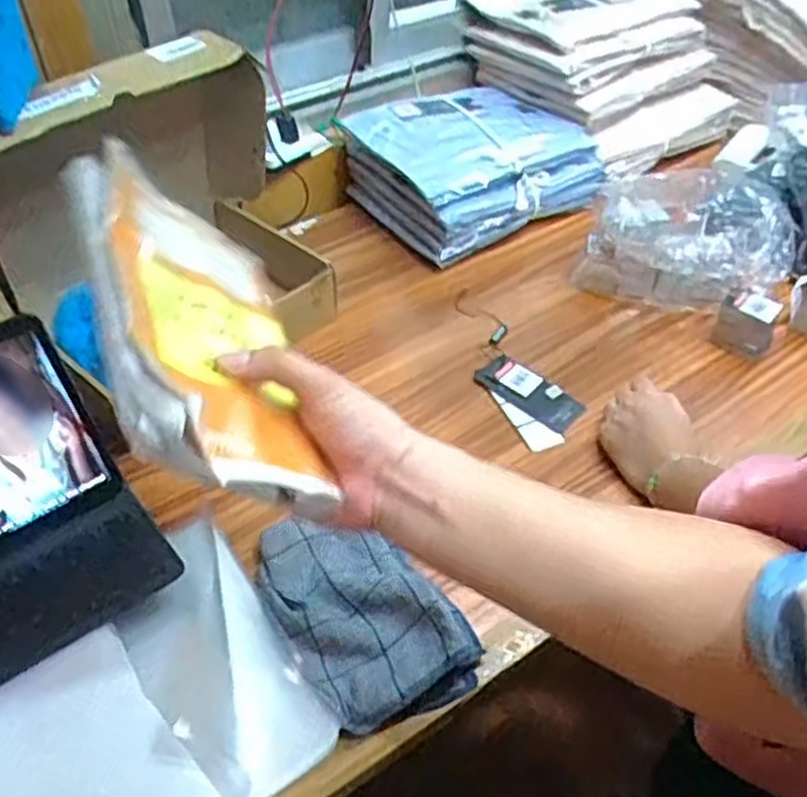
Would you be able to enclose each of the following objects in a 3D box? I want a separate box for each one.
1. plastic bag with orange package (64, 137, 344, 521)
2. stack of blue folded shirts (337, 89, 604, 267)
[{"bbox_3d":[-0.105,-0.042,0.426,0.024,0.137,0.208,-36,55,23],"label":"plastic bag with orange package"},{"bbox_3d":[0.083,-0.301,0.989,0.259,0.102,0.257,-26,51,-23],"label":"stack of blue folded shirts"}]

